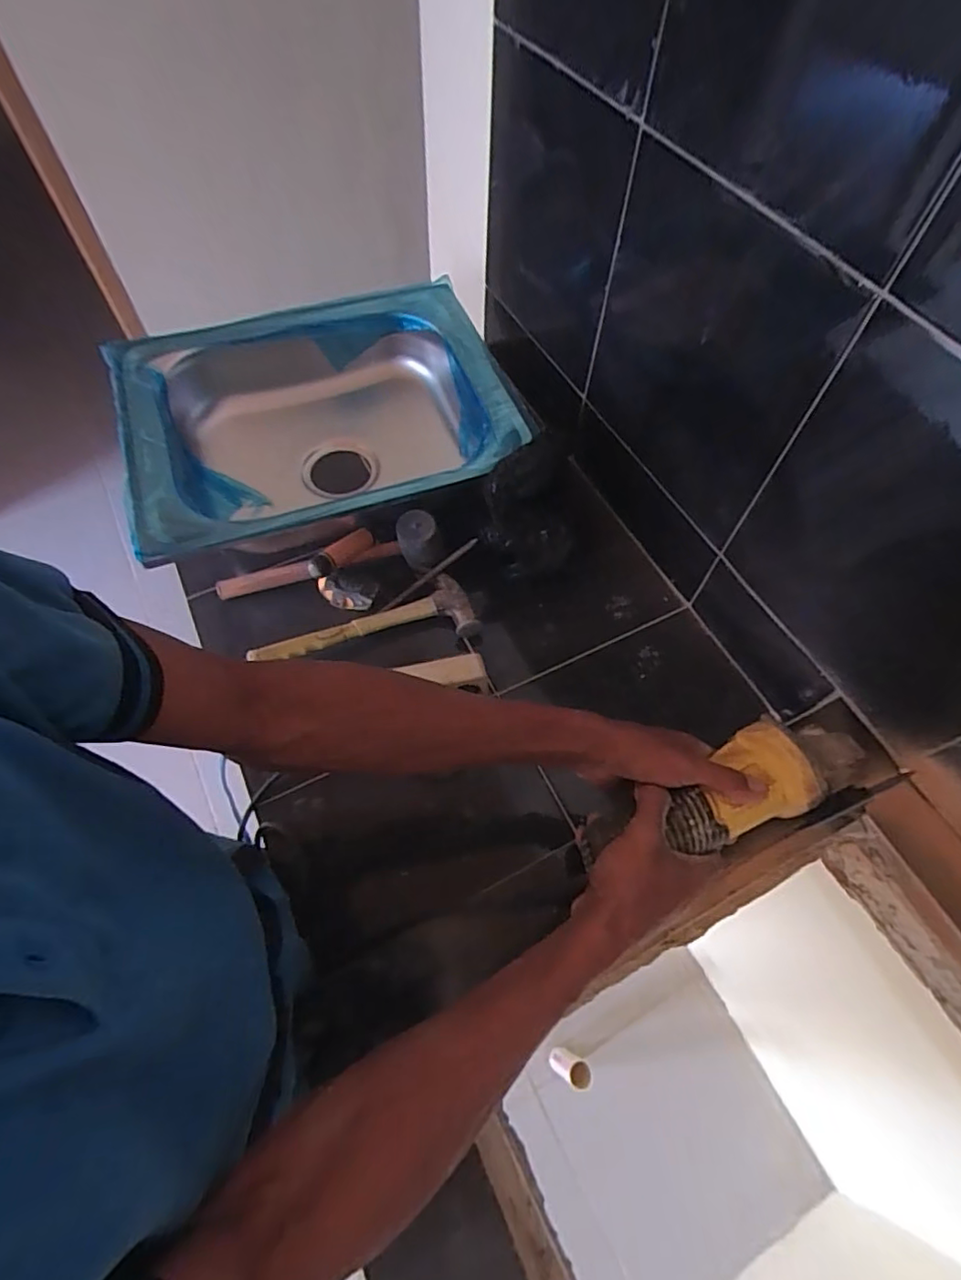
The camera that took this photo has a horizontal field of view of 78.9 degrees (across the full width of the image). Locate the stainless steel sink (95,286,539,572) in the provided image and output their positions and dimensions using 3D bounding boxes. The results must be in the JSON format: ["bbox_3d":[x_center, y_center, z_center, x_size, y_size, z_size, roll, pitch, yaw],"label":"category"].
[{"bbox_3d":[-0.214,-0.275,0.840,0.495,0.188,0.419,-16,63,-10],"label":"stainless steel sink"}]

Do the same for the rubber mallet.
[{"bbox_3d":[-0.193,-0.092,0.745,0.294,0.073,0.055,-14,64,8],"label":"rubber mallet"}]

